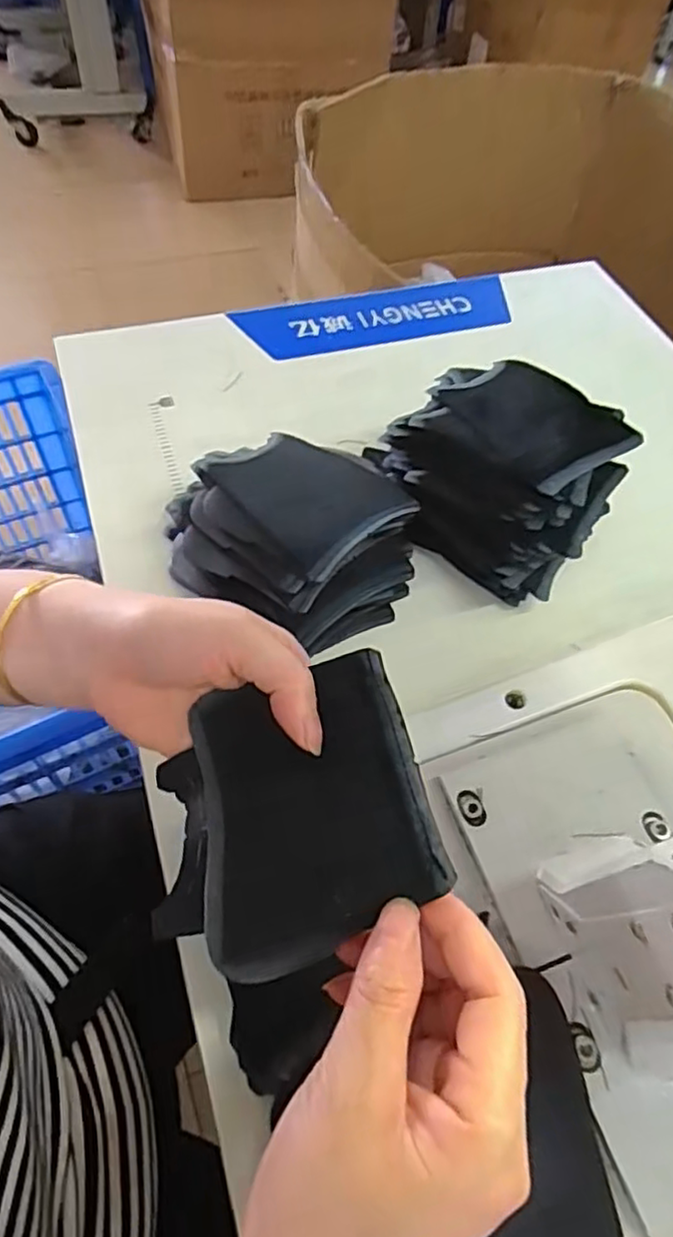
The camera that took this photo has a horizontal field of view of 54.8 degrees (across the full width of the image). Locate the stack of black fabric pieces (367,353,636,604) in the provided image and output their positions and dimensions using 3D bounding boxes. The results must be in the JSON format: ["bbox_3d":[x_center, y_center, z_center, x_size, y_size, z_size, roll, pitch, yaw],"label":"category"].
[{"bbox_3d":[0.107,-0.101,0.446,0.153,0.081,0.140,31,60,15],"label":"stack of black fabric pieces"}]

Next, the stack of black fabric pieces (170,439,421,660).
[{"bbox_3d":[-0.031,-0.050,0.414,0.143,0.059,0.134,39,62,19],"label":"stack of black fabric pieces"}]

